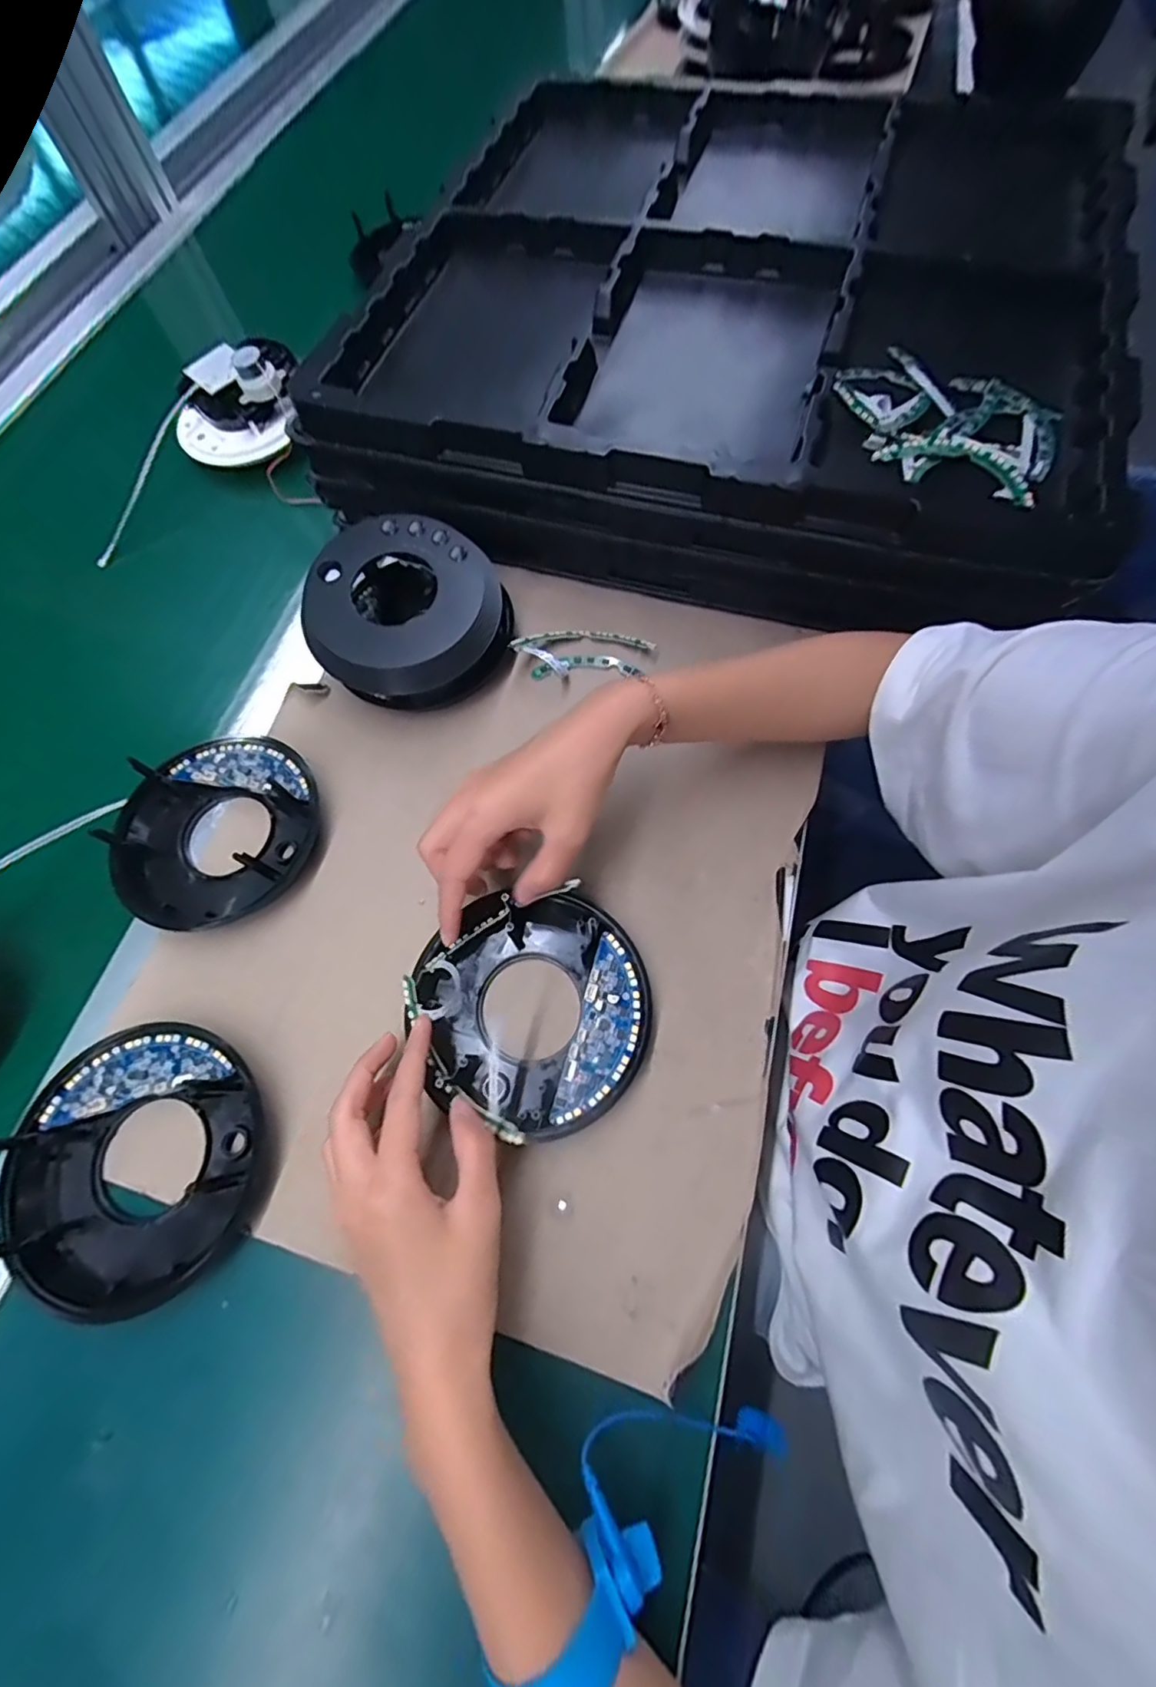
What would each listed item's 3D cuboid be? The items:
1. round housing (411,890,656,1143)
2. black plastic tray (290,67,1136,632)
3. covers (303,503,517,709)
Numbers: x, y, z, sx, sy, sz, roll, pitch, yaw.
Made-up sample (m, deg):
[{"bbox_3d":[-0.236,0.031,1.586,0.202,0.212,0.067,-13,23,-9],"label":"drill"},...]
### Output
[{"bbox_3d":[-0.023,0.087,0.315,0.122,0.031,0.122,-1,69,2],"label":"round housing"},{"bbox_3d":[0.121,-0.410,0.465,0.521,0.106,0.463,17,71,9],"label":"black plastic tray"},{"bbox_3d":[-0.111,-0.155,0.394,0.124,0.065,0.112,-17,69,-4],"label":"covers"}]

